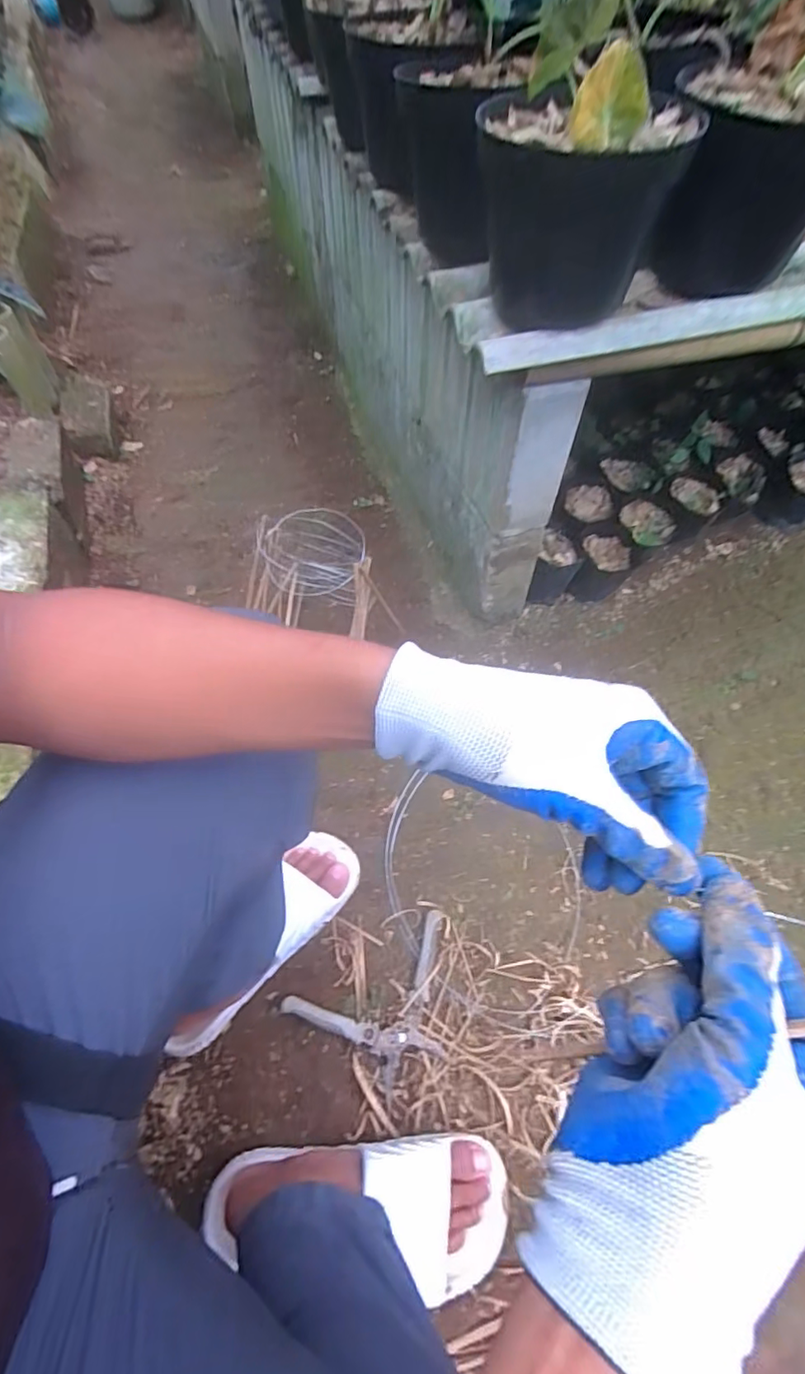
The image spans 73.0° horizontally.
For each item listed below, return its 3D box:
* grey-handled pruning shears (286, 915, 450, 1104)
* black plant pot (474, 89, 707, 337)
[{"bbox_3d":[-0.014,0.376,0.630,0.200,0.015,0.134,-28,65,-11],"label":"grey-handled pruning shears"},{"bbox_3d":[0.143,-0.404,0.455,0.162,0.139,0.134,5,62,4],"label":"black plant pot"}]

